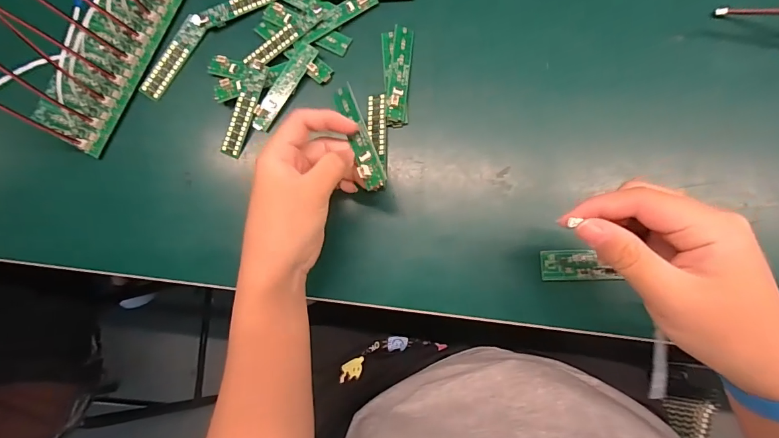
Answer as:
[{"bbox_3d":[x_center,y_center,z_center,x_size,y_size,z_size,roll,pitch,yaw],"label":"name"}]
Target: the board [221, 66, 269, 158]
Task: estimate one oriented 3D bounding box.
[{"bbox_3d":[-0.127,-0.094,0.339,0.018,0.005,0.080,20,98,-5],"label":"board"}]

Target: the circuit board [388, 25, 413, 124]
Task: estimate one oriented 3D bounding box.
[{"bbox_3d":[0.010,-0.123,0.328,0.018,0.010,0.084,11,79,-23],"label":"circuit board"}]

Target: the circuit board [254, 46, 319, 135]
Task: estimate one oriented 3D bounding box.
[{"bbox_3d":[-0.092,-0.115,0.337,0.018,0.004,0.084,32,89,7],"label":"circuit board"}]

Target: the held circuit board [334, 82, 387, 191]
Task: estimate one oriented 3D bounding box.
[{"bbox_3d":[-0.022,-0.061,0.282,0.016,0.008,0.086,-21,74,4],"label":"held circuit board"}]

